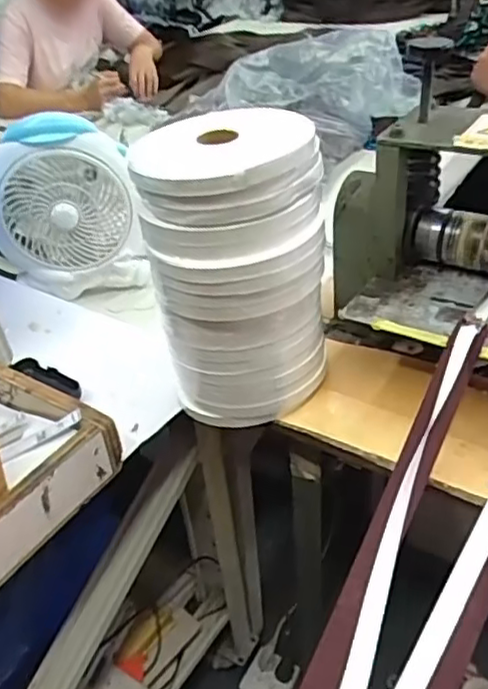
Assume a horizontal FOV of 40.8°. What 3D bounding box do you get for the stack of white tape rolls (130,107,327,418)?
[{"bbox_3d":[-0.005,-0.071,0.648,0.161,0.269,0.153,-8,37,-2],"label":"stack of white tape rolls"}]

